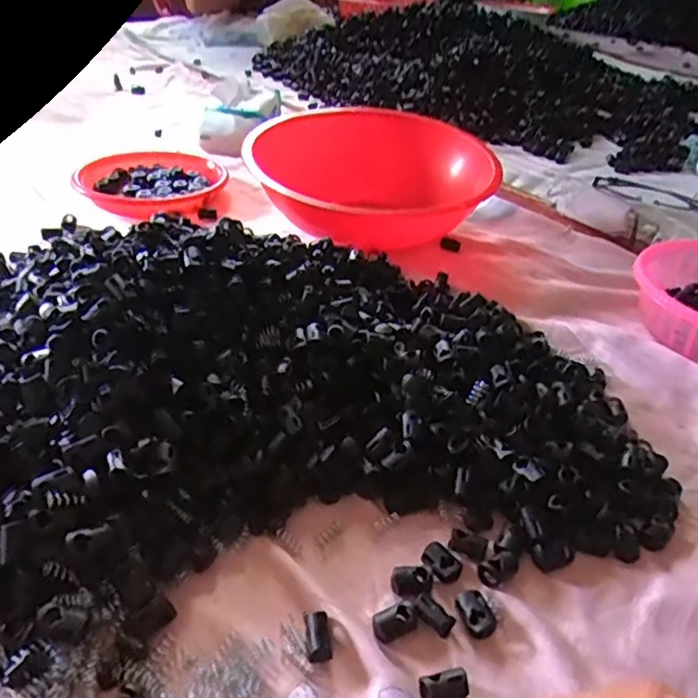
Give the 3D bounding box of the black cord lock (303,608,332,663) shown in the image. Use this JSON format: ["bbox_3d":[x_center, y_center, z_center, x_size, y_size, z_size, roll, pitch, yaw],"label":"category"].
[{"bbox_3d":[-0.013,0.126,0.274,0.011,0.010,0.020,-4,35,-12],"label":"black cord lock"}]

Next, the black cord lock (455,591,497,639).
[{"bbox_3d":[0.061,0.123,0.291,0.016,0.007,0.020,-8,36,-18],"label":"black cord lock"}]

